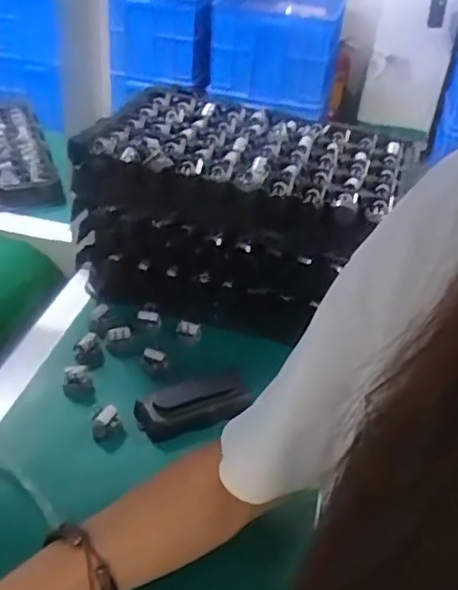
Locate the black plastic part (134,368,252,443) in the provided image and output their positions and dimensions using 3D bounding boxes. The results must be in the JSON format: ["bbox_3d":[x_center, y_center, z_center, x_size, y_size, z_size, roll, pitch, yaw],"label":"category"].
[{"bbox_3d":[-0.034,0.103,0.592,0.104,0.027,0.054,-17,42,-29],"label":"black plastic part"}]

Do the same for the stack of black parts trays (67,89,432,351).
[{"bbox_3d":[0.018,-0.091,0.715,0.339,0.175,0.209,15,37,13],"label":"stack of black parts trays"}]

